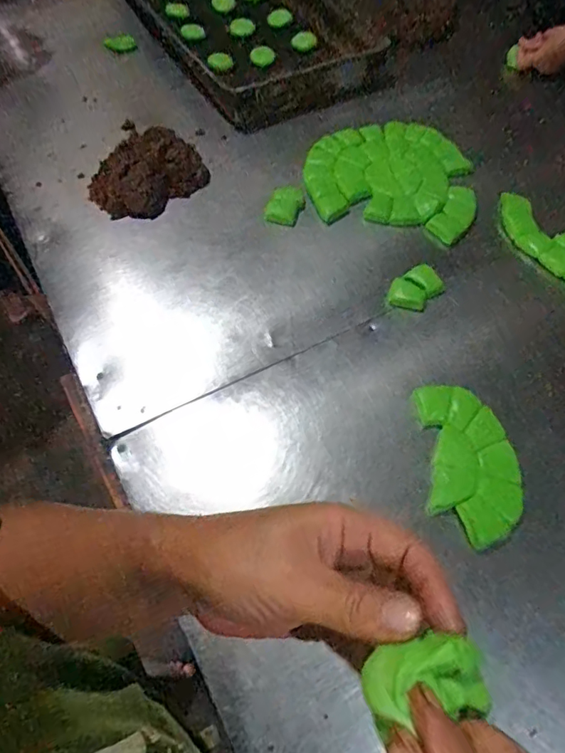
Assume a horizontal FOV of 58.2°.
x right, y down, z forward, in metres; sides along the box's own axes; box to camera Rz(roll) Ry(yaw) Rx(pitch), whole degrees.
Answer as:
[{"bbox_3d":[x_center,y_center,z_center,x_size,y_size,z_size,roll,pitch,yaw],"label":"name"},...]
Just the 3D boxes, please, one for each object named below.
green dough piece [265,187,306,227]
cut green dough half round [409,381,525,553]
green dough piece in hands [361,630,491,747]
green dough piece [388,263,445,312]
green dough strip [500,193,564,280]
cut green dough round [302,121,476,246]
[{"bbox_3d":[0.006,-0.286,0.857,0.057,0.019,0.072,18,61,9],"label":"green dough piece"},{"bbox_3d":[0.233,0.104,0.640,0.112,0.025,0.202,2,60,0],"label":"cut green dough half round"},{"bbox_3d":[0.055,0.115,0.193,0.047,0.015,0.027,-7,60,-6],"label":"green dough piece in hands"},{"bbox_3d":[0.206,-0.136,0.784,0.061,0.011,0.091,41,67,20],"label":"green dough piece"},{"bbox_3d":[0.446,-0.219,0.833,0.106,0.012,0.248,-29,58,-13],"label":"green dough strip"},{"bbox_3d":[0.193,-0.364,0.908,0.290,0.033,0.258,14,60,7],"label":"cut green dough round"}]

